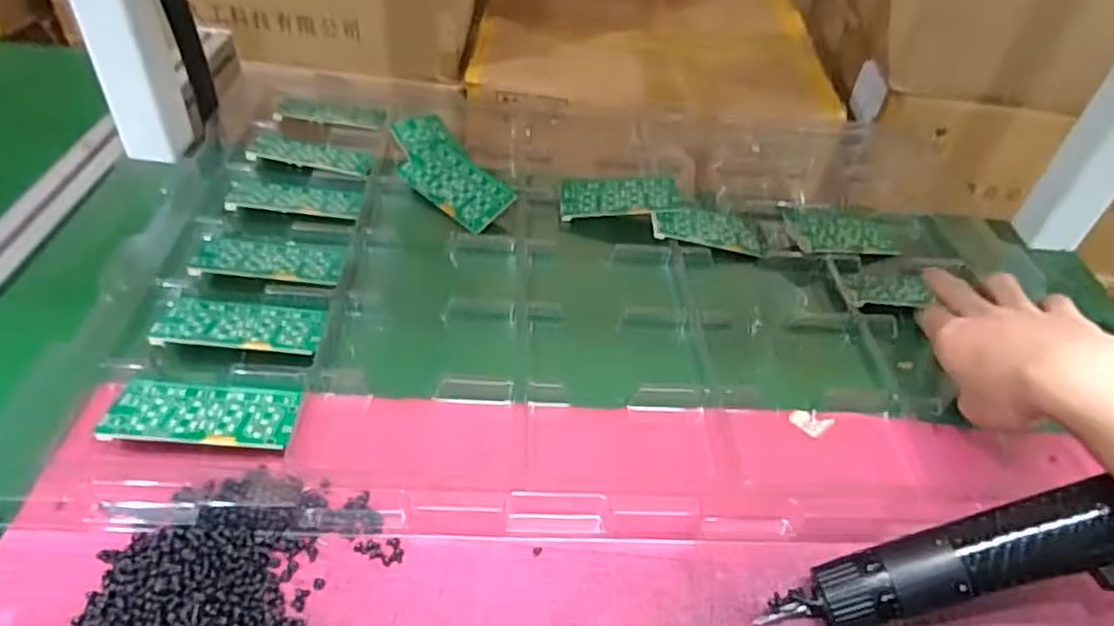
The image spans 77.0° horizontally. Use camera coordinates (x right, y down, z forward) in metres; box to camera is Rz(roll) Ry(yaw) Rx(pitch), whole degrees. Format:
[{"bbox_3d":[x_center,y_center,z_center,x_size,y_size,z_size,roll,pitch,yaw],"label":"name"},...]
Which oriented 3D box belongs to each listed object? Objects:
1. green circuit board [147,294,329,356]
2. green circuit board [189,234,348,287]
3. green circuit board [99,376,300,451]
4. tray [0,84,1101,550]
[{"bbox_3d":[-0.191,0.008,0.430,0.091,0.004,0.045,7,35,-6],"label":"green circuit board"},{"bbox_3d":[-0.193,-0.038,0.476,0.092,0.011,0.048,2,43,-3],"label":"green circuit board"},{"bbox_3d":[-0.190,0.055,0.380,0.092,0.006,0.047,5,33,-7],"label":"green circuit board"},{"bbox_3d":[0.020,-0.044,0.512,0.600,0.025,0.439,2,43,-3],"label":"tray"}]

